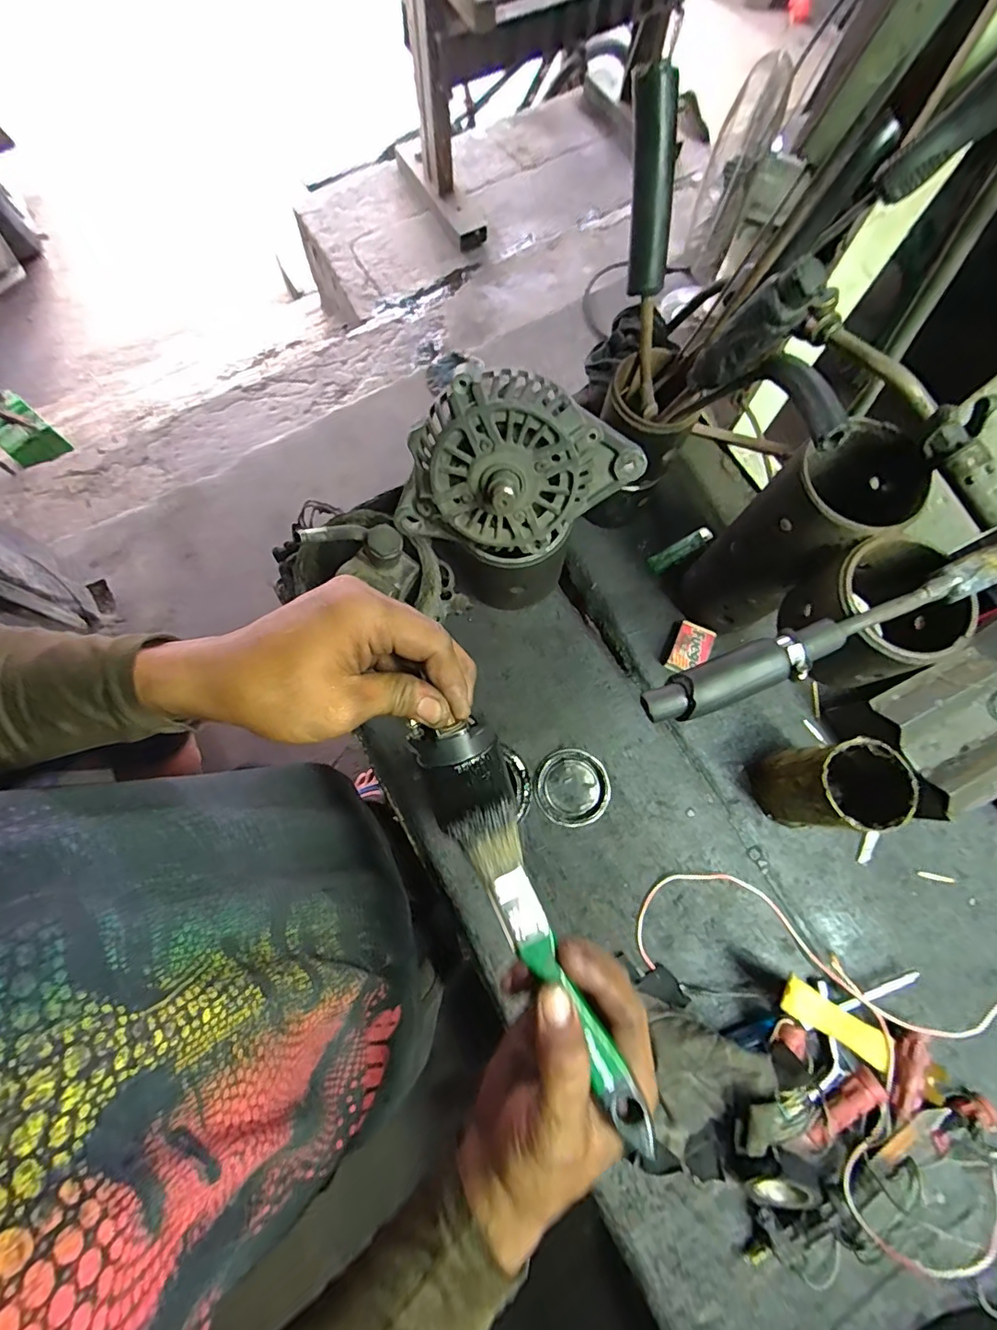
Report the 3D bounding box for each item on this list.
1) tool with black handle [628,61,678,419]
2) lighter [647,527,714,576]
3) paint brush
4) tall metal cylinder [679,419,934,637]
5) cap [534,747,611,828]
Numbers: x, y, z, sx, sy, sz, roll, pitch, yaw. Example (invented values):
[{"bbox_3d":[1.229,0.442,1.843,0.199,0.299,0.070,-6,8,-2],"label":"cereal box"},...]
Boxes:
[{"bbox_3d":[0.114,-0.298,0.391,0.029,0.204,0.019,-21,46,-6],"label":"tool with black handle"},{"bbox_3d":[0.207,-0.129,0.583,0.083,0.015,0.021,-31,78,-8],"label":"lighter"},{"bbox_3d":[0.028,0.155,0.271,0.033,0.014,0.172,-27,73,-8],"label":"paint brush"},{"bbox_3d":[0.244,-0.103,0.454,0.096,0.216,0.086,-40,80,-10],"label":"tall metal cylinder"},{"bbox_3d":[0.075,0.124,0.526,0.072,0.010,0.074,0,75,-1],"label":"cap"}]

